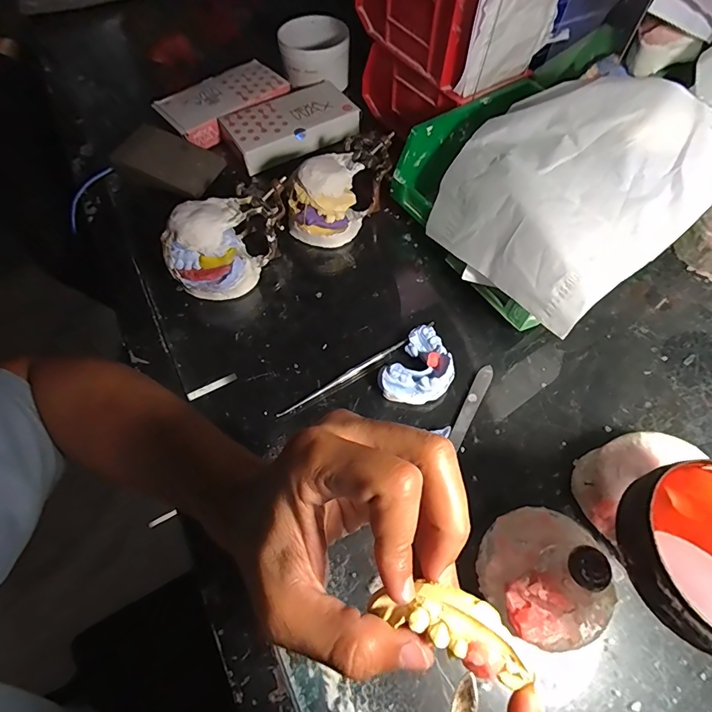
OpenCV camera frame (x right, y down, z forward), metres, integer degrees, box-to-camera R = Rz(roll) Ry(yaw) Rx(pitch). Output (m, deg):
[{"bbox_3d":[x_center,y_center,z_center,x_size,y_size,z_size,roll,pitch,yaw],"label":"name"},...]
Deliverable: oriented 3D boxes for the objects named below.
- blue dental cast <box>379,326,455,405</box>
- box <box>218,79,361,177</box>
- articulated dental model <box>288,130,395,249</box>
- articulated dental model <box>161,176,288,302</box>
[{"bbox_3d":[0.054,0.013,0.353,0.049,0.027,0.071,29,65,16],"label":"blue dental cast"},{"bbox_3d":[-0.081,-0.286,0.519,0.151,0.031,0.093,-26,64,-13],"label":"box"},{"bbox_3d":[-0.012,-0.172,0.434,0.057,0.071,0.118,38,68,20],"label":"articulated dental model"},{"bbox_3d":[-0.115,-0.111,0.399,0.060,0.079,0.121,36,68,19],"label":"articulated dental model"}]

